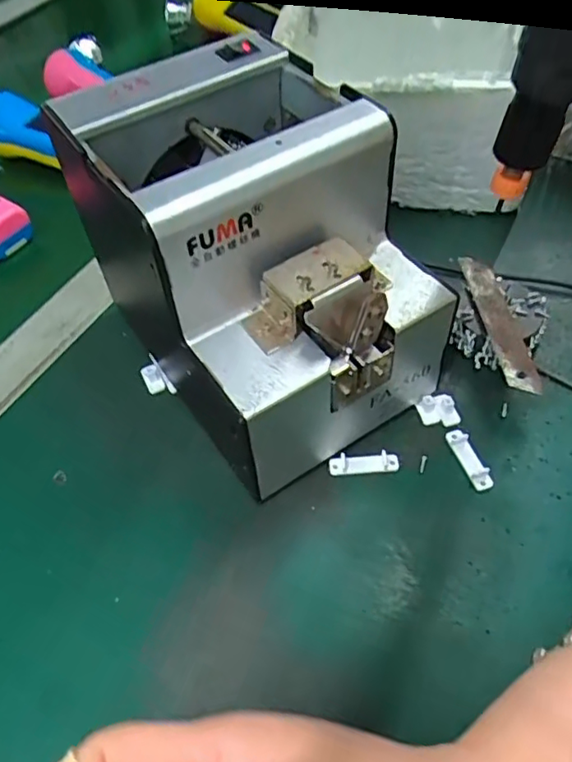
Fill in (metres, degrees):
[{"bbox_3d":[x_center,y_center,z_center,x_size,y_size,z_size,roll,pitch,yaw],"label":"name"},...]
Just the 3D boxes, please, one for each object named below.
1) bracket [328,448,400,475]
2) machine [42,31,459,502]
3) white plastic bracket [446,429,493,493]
[{"bbox_3d":[0.042,0.045,0.322,0.038,0.007,0.011,-4,52,-1],"label":"bracket"},{"bbox_3d":[-0.017,-0.058,0.313,0.127,0.153,0.170,-30,57,-20],"label":"machine"},{"bbox_3d":[0.098,0.041,0.320,0.009,0.007,0.037,-17,53,-12],"label":"white plastic bracket"}]

